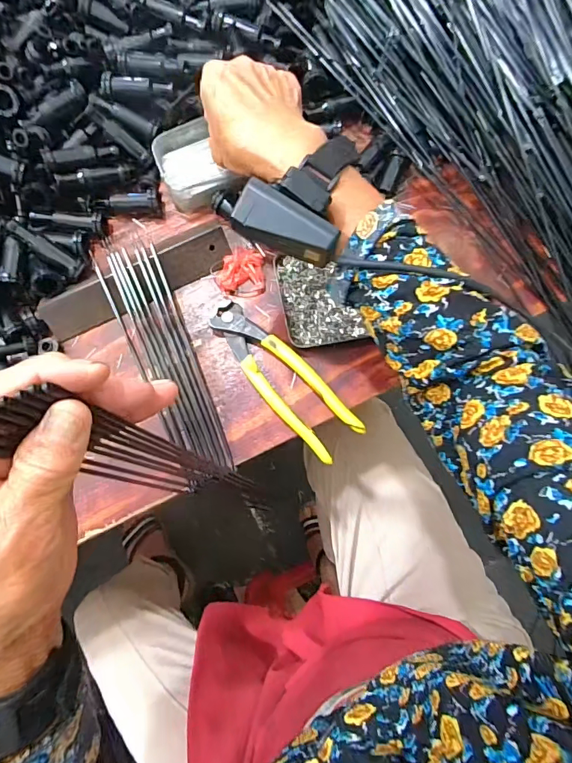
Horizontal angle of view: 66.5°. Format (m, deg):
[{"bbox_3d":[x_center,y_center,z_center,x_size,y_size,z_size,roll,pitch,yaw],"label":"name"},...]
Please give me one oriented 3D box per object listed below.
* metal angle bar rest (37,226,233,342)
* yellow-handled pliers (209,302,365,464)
[{"bbox_3d":[-0.134,-0.090,0.395,0.177,0.024,0.040,-24,81,-3],"label":"metal angle bar rest"},{"bbox_3d":[-0.004,-0.004,0.382,0.047,0.015,0.160,-42,82,-5],"label":"yellow-handled pliers"}]

